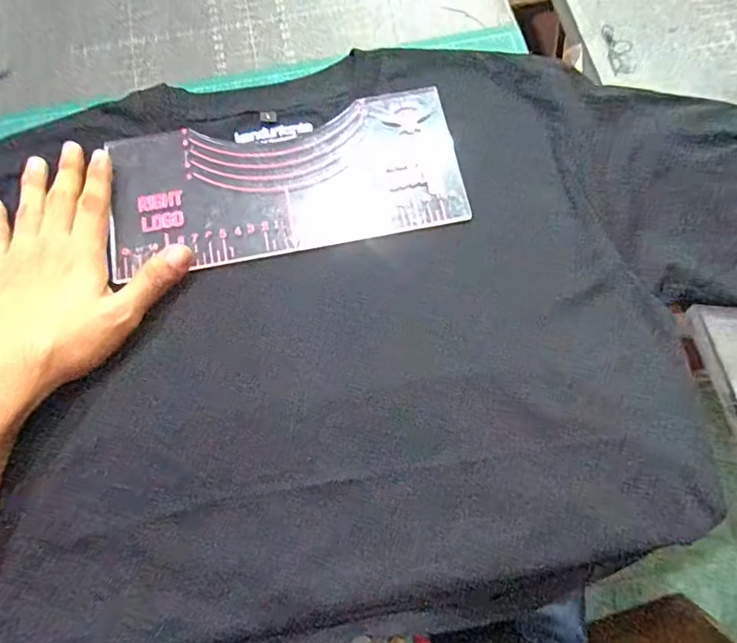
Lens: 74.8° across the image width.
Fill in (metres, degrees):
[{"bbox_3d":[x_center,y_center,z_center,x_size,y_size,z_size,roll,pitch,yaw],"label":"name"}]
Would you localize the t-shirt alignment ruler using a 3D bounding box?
[{"bbox_3d":[-0.059,-0.105,0.359,0.250,0.008,0.112,-10,75,-4],"label":"t-shirt alignment ruler"}]

